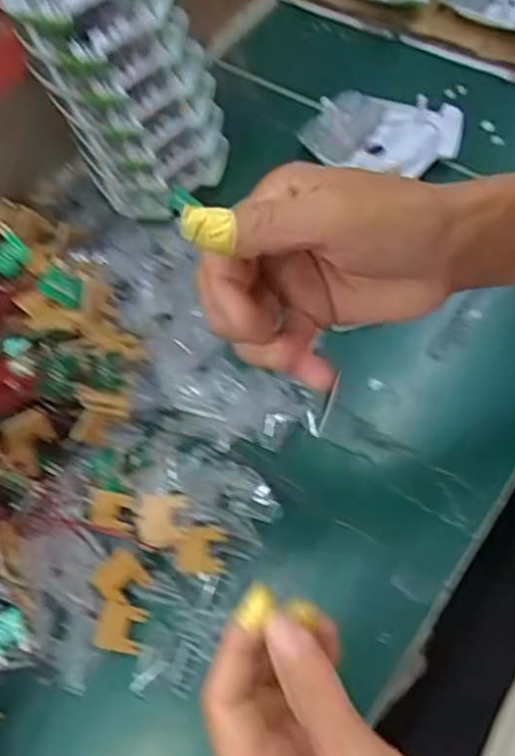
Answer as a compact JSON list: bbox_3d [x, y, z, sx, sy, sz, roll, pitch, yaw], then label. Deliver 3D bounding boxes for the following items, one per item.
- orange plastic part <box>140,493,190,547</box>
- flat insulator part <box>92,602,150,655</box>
[{"bbox_3d":[-0.053,0.081,0.379,0.026,0.005,0.029,6,72,-7],"label":"orange plastic part"},{"bbox_3d":[-0.076,0.141,0.376,0.027,0.004,0.025,18,66,-15],"label":"flat insulator part"}]

